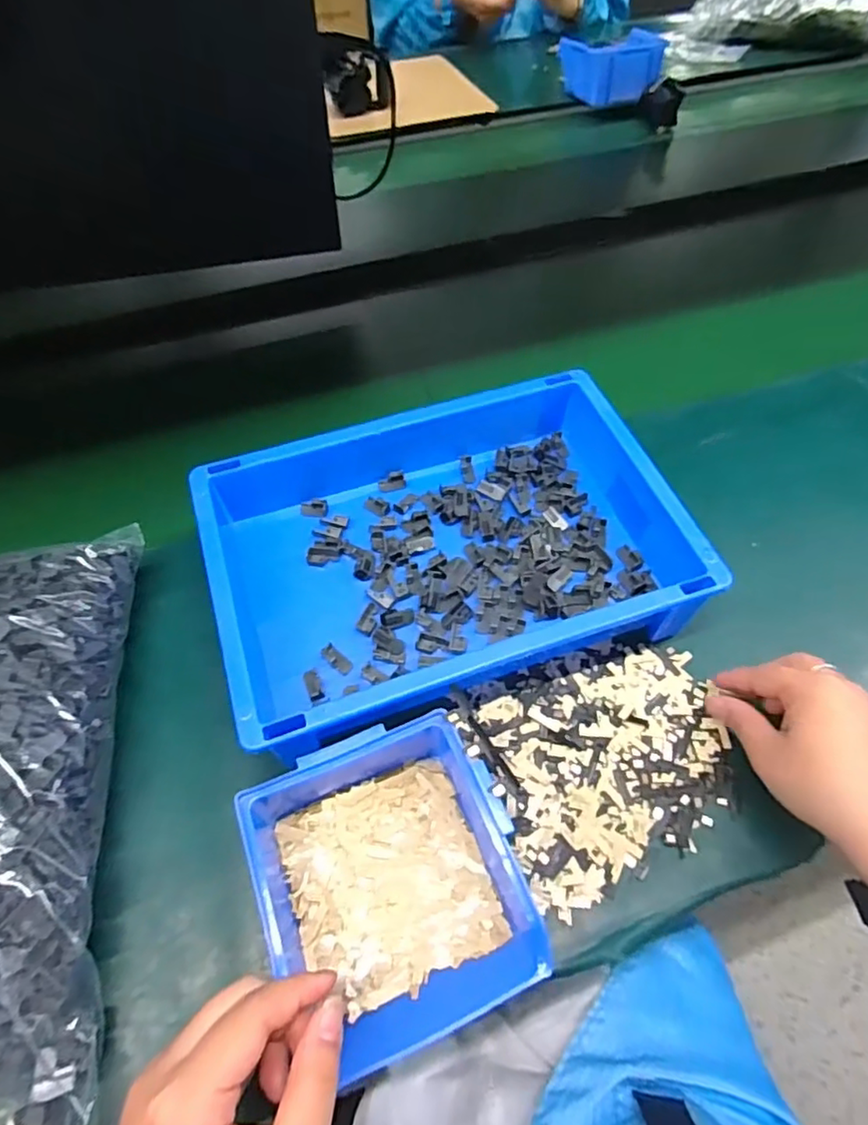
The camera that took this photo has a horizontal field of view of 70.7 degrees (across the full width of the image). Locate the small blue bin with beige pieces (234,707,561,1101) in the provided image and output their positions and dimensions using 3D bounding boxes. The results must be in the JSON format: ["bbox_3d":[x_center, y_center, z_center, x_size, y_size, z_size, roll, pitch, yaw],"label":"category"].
[{"bbox_3d":[-0.021,0.163,0.318,0.121,0.060,0.135,-22,58,-12],"label":"small blue bin with beige pieces"}]

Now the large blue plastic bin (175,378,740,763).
[{"bbox_3d":[0.007,-0.011,0.430,0.302,0.073,0.222,-18,57,-9],"label":"large blue plastic bin"}]

